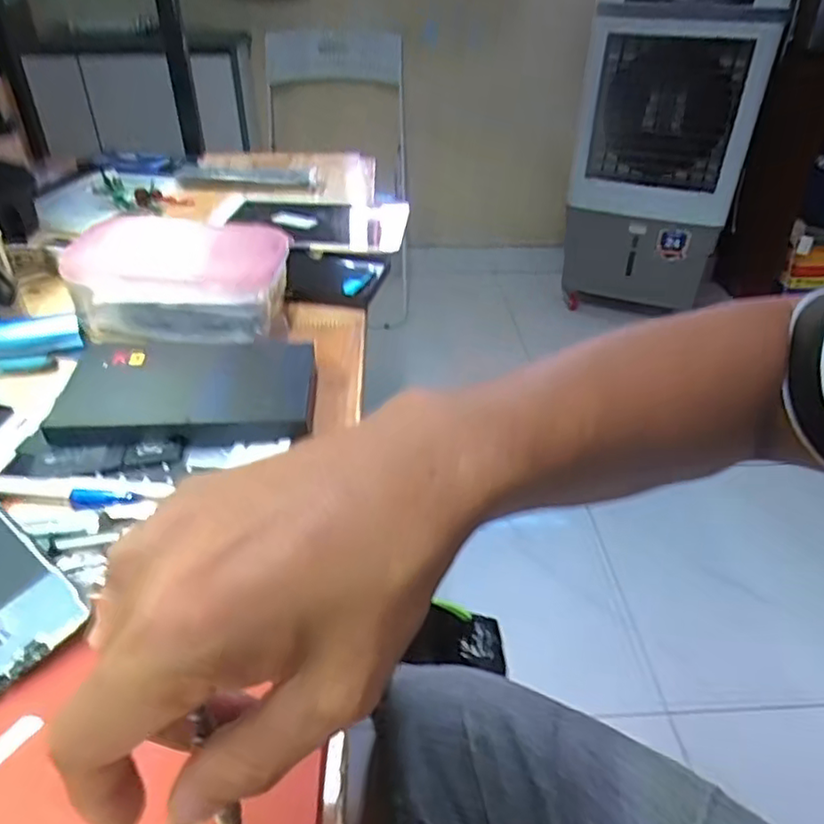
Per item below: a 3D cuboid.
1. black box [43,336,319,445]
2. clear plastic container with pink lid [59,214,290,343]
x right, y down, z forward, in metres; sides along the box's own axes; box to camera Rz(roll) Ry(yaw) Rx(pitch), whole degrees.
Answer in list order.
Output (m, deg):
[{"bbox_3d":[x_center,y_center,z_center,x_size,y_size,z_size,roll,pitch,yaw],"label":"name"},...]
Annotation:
[{"bbox_3d":[-0.163,-0.017,0.469,0.175,0.033,0.100,-1,36,-4],"label":"black box"},{"bbox_3d":[-0.197,-0.118,0.555,0.168,0.074,0.107,1,36,0],"label":"clear plastic container with pink lid"}]

